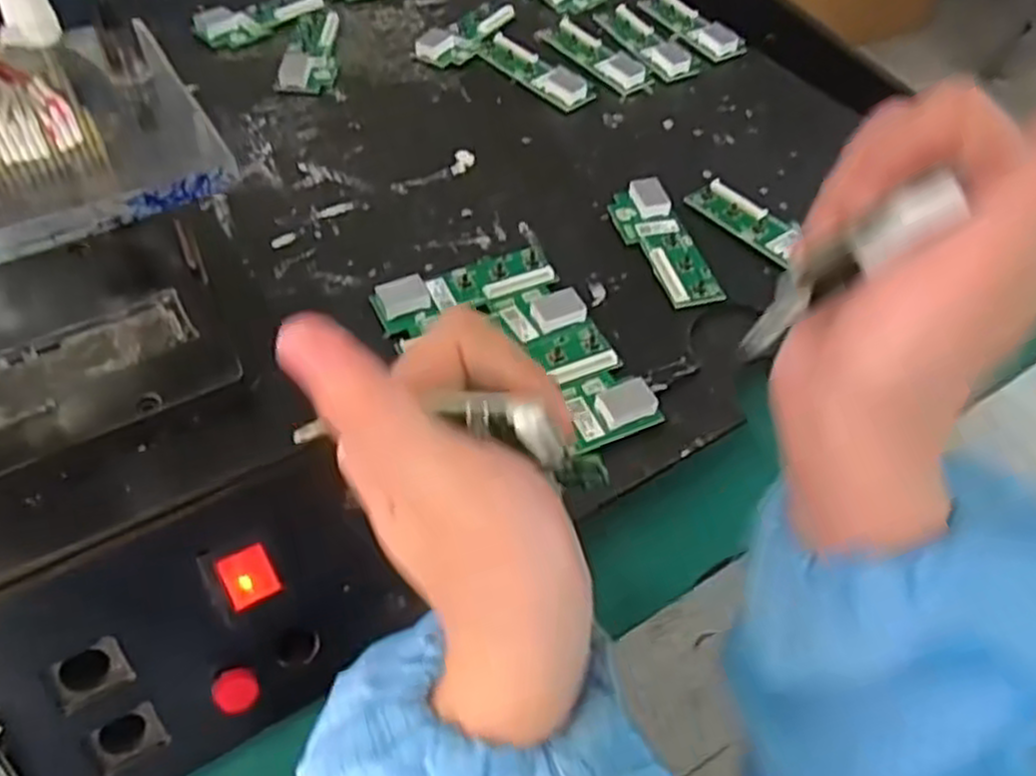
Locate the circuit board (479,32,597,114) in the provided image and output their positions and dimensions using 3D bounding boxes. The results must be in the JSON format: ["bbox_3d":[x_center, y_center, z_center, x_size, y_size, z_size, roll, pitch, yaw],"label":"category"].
[{"bbox_3d":[0.011,-0.234,0.580,0.032,0.012,0.099,-35,64,-26],"label":"circuit board"}]

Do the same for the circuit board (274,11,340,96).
[{"bbox_3d":[-0.149,-0.249,0.577,0.039,0.012,0.102,1,54,-4],"label":"circuit board"}]

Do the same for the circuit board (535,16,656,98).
[{"bbox_3d":[0.057,-0.254,0.599,0.042,0.013,0.104,-32,62,-25],"label":"circuit board"}]

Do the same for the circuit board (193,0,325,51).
[{"bbox_3d":[-0.192,-0.277,0.597,0.097,0.011,0.036,-21,58,-19],"label":"circuit board"}]

